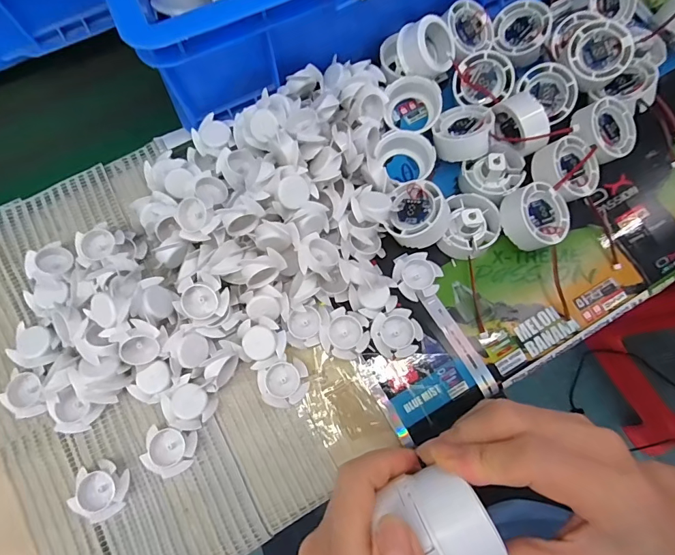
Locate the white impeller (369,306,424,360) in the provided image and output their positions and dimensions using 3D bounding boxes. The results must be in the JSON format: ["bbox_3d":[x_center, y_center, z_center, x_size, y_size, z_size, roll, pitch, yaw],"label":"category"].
[{"bbox_3d":[0.049,0.046,0.342,0.039,0.009,0.038,0,74,1],"label":"white impeller"}]

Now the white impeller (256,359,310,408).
[{"bbox_3d":[-0.042,0.085,0.335,0.039,0.013,0.034,-22,75,-6],"label":"white impeller"}]

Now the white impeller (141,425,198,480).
[{"bbox_3d":[-0.130,0.134,0.321,0.037,0.014,0.034,6,74,2],"label":"white impeller"}]

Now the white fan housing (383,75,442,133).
[{"bbox_3d":[0.070,-0.156,0.389,0.052,0.031,0.051,0,74,1],"label":"white fan housing"}]

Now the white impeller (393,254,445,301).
[{"bbox_3d":[0.069,-0.001,0.358,0.038,0.009,0.038,0,74,1],"label":"white impeller"}]

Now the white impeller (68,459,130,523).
[{"bbox_3d":[-0.178,0.160,0.313,0.038,0.017,0.039,0,74,1],"label":"white impeller"}]

